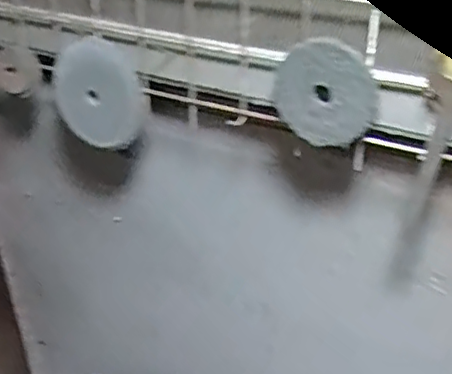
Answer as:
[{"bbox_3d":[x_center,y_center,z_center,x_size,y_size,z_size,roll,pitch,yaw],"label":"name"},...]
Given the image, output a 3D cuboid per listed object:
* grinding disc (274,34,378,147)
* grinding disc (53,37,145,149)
[{"bbox_3d":[0.082,-0.075,0.507,0.084,0.084,0.011,42,31,3],"label":"grinding disc"},{"bbox_3d":[-0.130,-0.092,0.633,0.119,0.107,0.016,-23,20,36],"label":"grinding disc"}]

